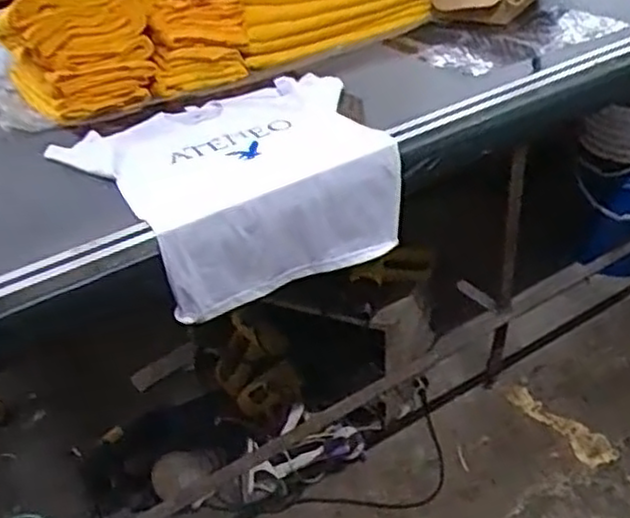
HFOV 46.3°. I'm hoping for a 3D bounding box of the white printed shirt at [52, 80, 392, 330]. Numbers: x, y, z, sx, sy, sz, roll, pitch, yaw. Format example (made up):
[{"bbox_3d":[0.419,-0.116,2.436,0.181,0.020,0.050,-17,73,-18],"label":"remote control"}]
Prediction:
[{"bbox_3d":[-0.136,-0.145,1.419,0.560,0.166,0.485,-23,37,-23],"label":"white printed shirt"}]

